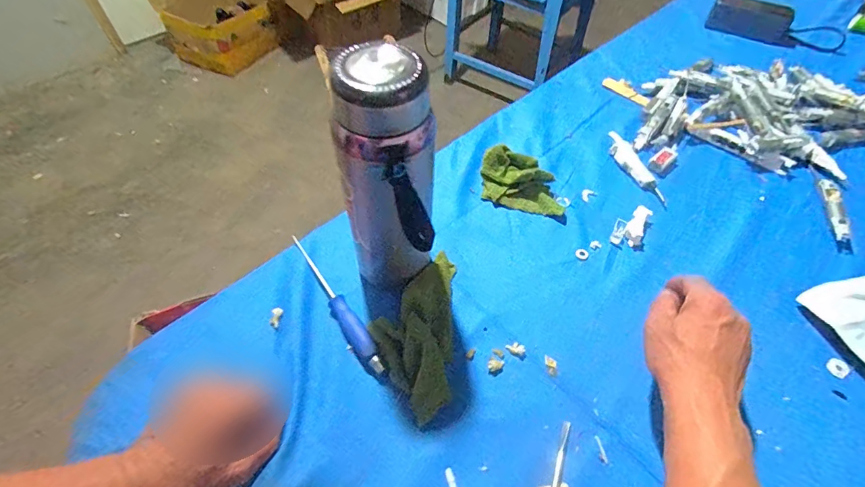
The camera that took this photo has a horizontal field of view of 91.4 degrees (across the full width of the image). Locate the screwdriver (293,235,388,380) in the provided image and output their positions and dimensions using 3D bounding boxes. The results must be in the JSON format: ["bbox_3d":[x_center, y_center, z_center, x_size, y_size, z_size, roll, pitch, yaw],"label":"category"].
[{"bbox_3d":[-0.100,0.058,0.433,0.020,0.016,0.190,-28,60,-20],"label":"screwdriver"}]

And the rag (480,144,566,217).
[{"bbox_3d":[0.112,-0.076,0.524,0.106,0.046,0.063,13,55,7],"label":"rag"}]

